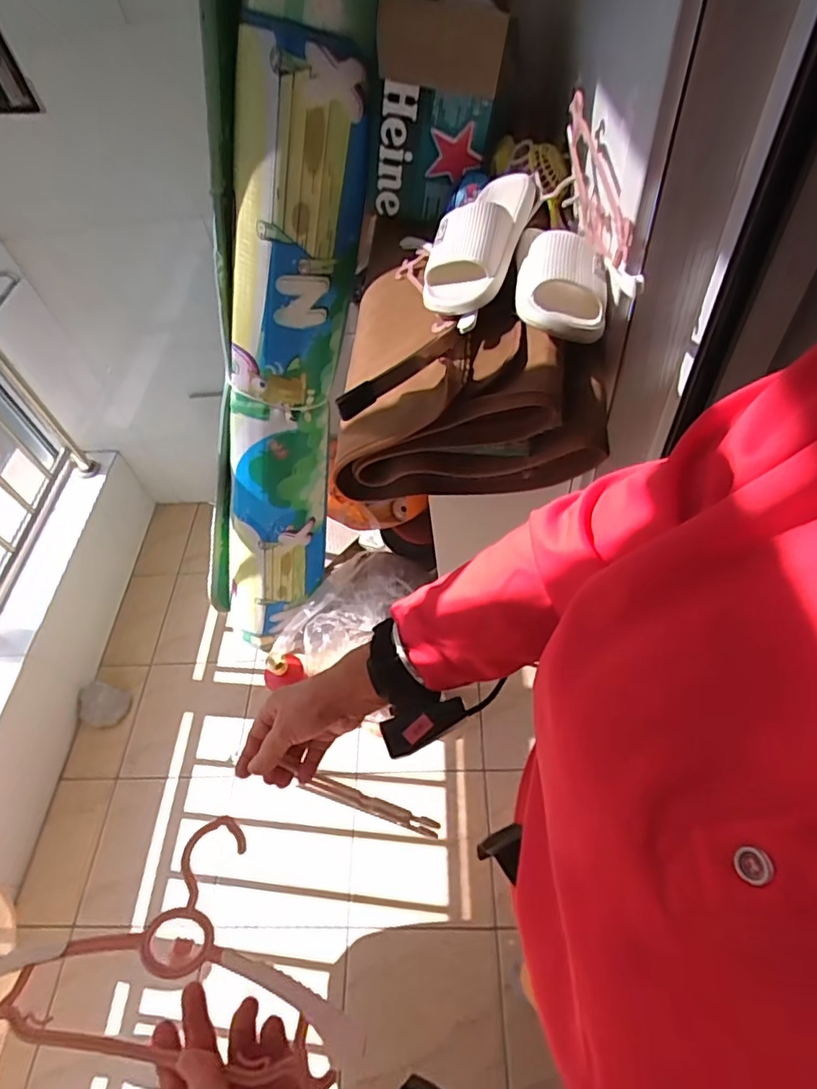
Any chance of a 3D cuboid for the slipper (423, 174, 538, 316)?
[{"bbox_3d":[0.095,-0.396,0.698,0.106,0.080,0.237,25,75,19],"label":"slipper"}]

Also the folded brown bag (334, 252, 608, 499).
[{"bbox_3d":[0.080,-0.251,0.766,0.329,0.171,0.356,0,55,8],"label":"folded brown bag"}]

